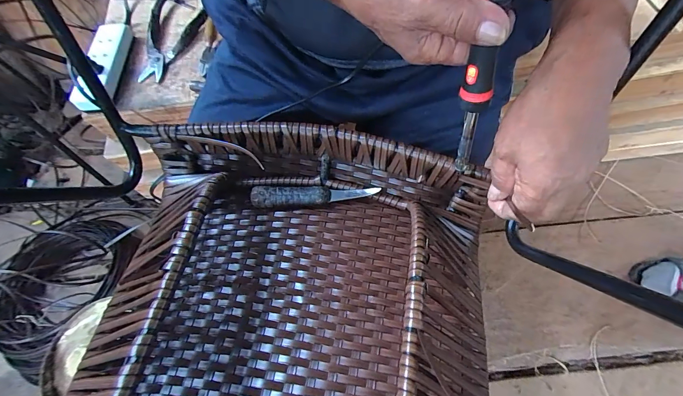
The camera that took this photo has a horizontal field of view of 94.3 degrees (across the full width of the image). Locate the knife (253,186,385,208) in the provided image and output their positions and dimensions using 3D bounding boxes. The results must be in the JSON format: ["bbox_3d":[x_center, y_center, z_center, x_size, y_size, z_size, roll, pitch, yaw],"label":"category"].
[{"bbox_3d":[-0.031,-0.004,0.373,0.145,0.020,0.025,-3,64,1],"label":"knife"}]

